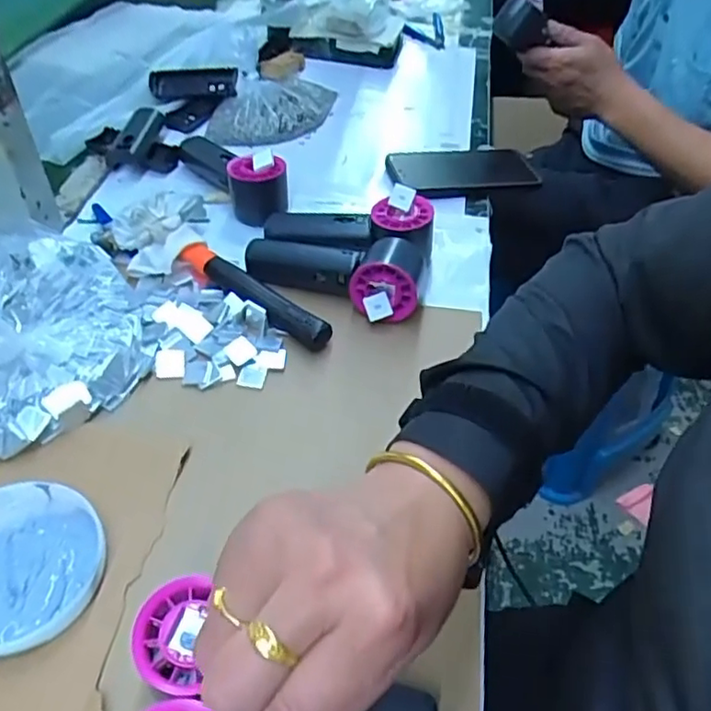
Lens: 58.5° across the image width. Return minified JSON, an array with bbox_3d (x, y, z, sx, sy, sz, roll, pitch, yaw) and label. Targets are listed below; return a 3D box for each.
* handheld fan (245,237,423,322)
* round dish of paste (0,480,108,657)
[{"bbox_3d":[-0.020,-0.080,0.548,0.153,0.053,0.065,14,48,8],"label":"handheld fan"},{"bbox_3d":[-0.201,0.124,0.374,0.096,0.017,0.100,2,48,-3],"label":"round dish of paste"}]

